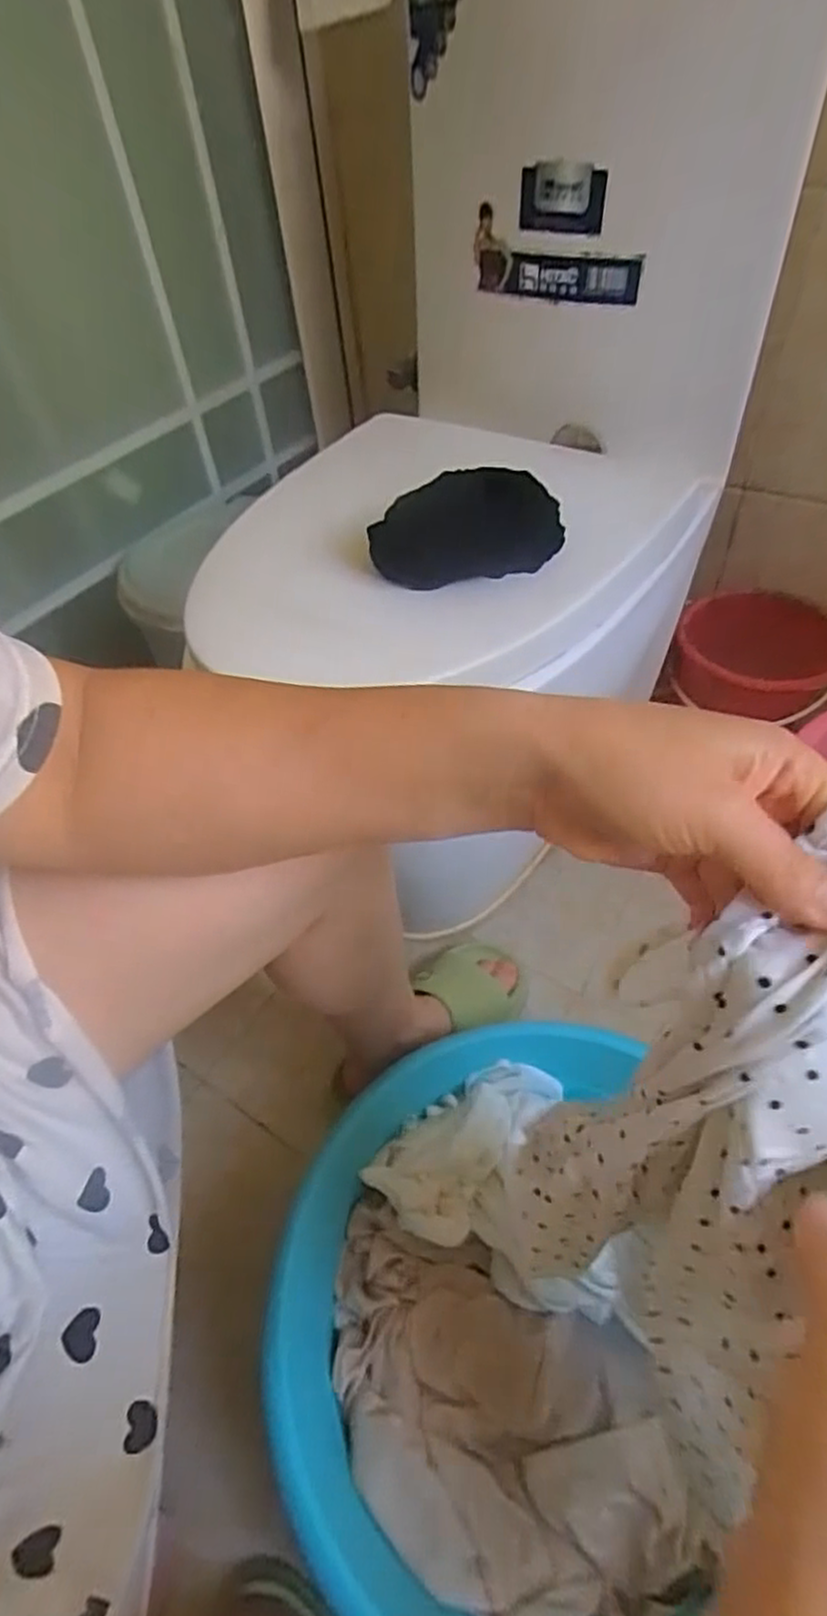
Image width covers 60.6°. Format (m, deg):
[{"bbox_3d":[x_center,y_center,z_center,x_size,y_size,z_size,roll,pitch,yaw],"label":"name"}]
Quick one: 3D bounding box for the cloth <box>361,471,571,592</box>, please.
[{"bbox_3d":[0.041,-0.220,0.575,0.143,0.070,0.071,-12,49,-5],"label":"cloth"}]

